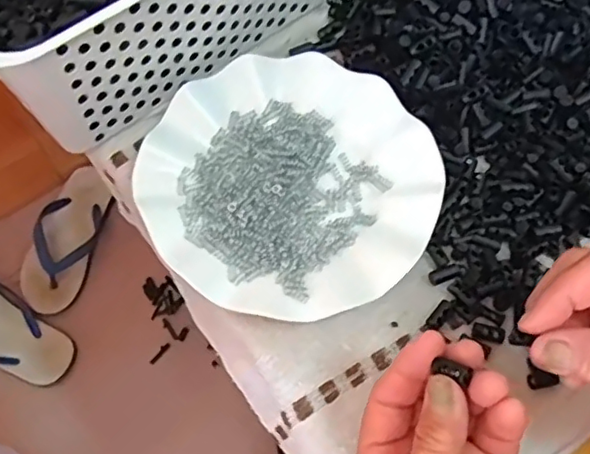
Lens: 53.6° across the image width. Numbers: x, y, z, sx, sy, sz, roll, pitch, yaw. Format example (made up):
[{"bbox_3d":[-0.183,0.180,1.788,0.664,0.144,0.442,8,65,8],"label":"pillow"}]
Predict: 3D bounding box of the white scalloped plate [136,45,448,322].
[{"bbox_3d":[-0.003,-0.032,0.373,0.178,0.015,0.179,1,65,-3],"label":"white scalloped plate"}]

